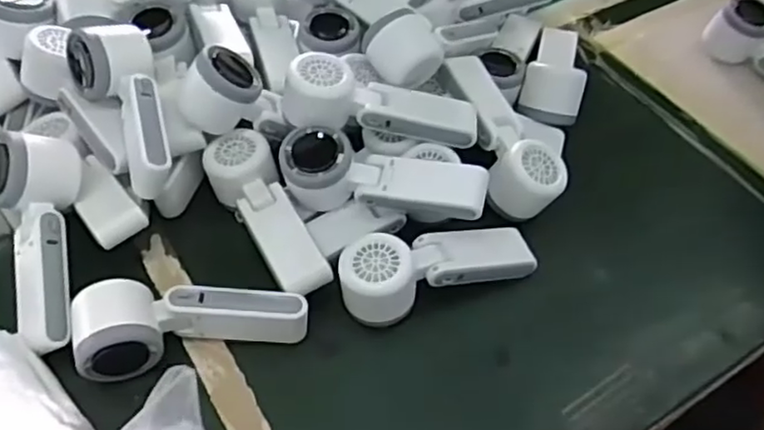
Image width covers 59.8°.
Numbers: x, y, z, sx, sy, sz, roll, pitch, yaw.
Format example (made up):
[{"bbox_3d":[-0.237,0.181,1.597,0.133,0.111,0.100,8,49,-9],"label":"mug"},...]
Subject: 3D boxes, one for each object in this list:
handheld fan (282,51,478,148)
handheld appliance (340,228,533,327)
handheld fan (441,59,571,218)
[{"bbox_3d":[0.000,-0.099,0.571,0.166,0.052,0.055,4,51,1],"label":"handheld fan"},{"bbox_3d":[0.049,0.045,0.529,0.164,0.055,0.060,-8,52,-8],"label":"handheld appliance"},{"bbox_3d":[0.111,-0.076,0.596,0.069,0.049,0.164,-15,66,-14],"label":"handheld fan"}]

